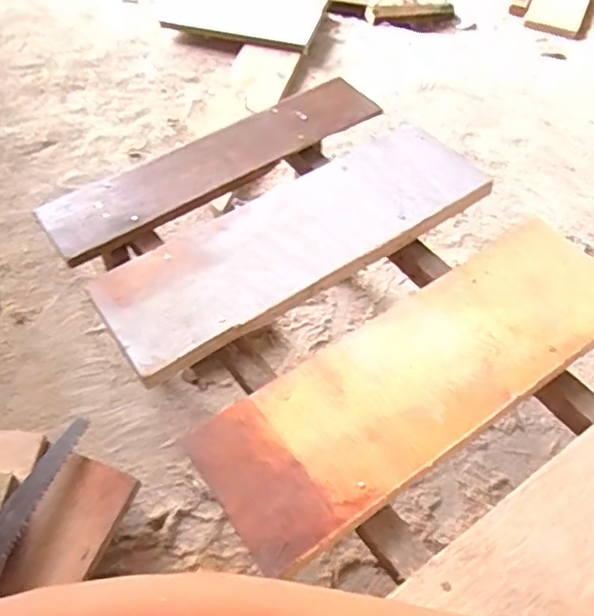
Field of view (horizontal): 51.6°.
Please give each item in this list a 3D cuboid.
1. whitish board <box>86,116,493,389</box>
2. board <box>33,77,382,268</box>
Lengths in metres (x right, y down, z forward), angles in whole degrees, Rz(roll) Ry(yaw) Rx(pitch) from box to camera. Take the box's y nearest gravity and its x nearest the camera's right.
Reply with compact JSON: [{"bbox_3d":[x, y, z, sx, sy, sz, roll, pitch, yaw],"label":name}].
[{"bbox_3d":[0.004,-0.065,0.535,0.354,0.017,0.118,-32,60,-21],"label":"whitish board"},{"bbox_3d":[-0.080,-0.149,0.611,0.347,0.017,0.082,-31,61,-19],"label":"board"}]

